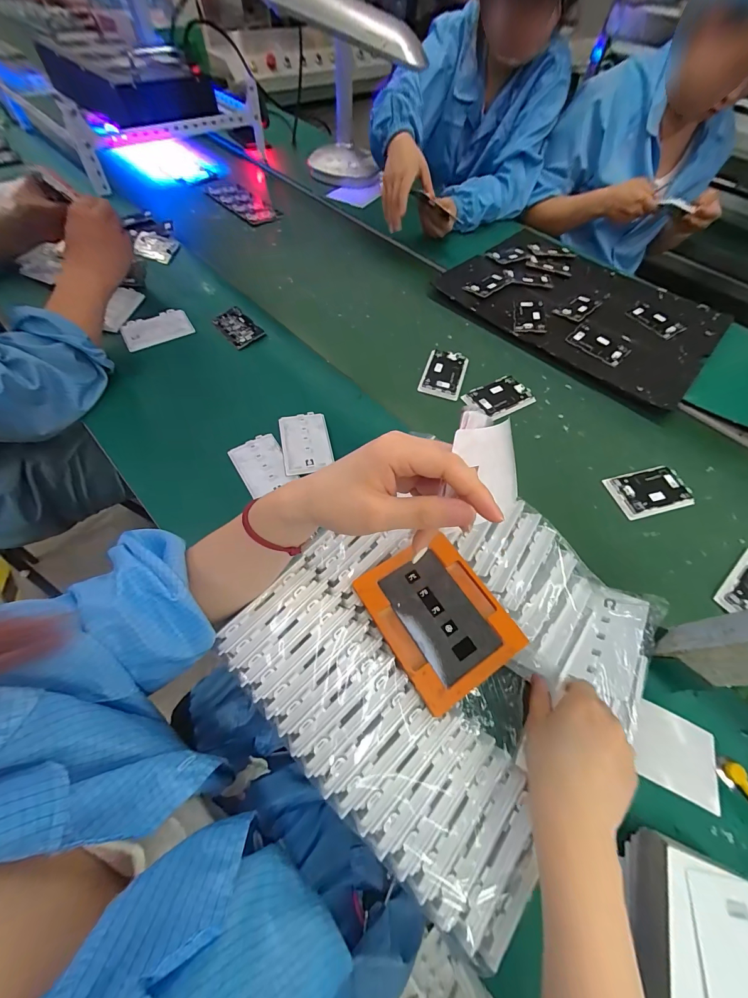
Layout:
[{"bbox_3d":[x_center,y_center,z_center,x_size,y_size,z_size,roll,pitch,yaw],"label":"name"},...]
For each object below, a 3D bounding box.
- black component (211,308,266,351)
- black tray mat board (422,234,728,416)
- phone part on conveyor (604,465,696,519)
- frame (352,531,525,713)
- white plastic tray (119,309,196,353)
[{"bbox_3d":[-0.228,-0.286,0.589,0.052,0.008,0.077,-43,79,-10],"label":"black component"},{"bbox_3d":[0.403,-0.382,0.692,0.473,0.037,0.350,38,65,17],"label":"black tray mat board"},{"bbox_3d":[0.382,-0.011,0.487,0.098,0.014,0.066,-11,62,-10],"label":"phone part on conveyor"},{"bbox_3d":[0.060,0.106,0.326,0.108,0.013,0.130,-28,66,-18],"label":"frame"},{"bbox_3d":[-0.345,-0.270,0.559,0.100,0.010,0.042,-28,100,-18],"label":"white plastic tray"}]

